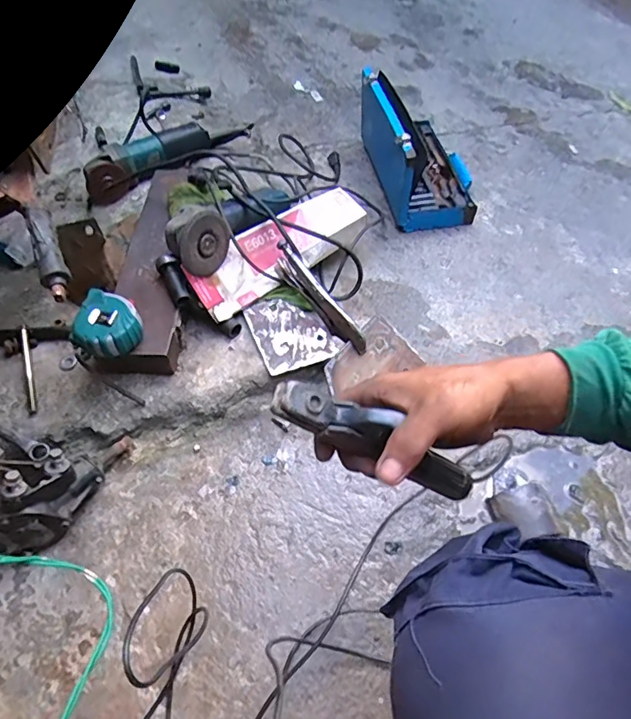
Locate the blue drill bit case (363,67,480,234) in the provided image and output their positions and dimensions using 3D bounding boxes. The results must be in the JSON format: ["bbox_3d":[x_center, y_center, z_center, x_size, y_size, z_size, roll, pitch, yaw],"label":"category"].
[{"bbox_3d":[0.236,-0.459,1.052,0.214,0.202,0.367,-8,57,-6],"label":"blue drill bit case"}]

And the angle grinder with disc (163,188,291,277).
[{"bbox_3d":[-0.142,-0.235,0.797,0.099,0.081,0.276,23,45,17],"label":"angle grinder with disc"}]

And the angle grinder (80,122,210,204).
[{"bbox_3d":[-0.338,-0.407,0.961,0.260,0.067,0.094,-36,64,-22],"label":"angle grinder"}]

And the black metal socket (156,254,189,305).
[{"bbox_3d":[-0.217,-0.124,0.746,0.032,0.034,0.085,-22,60,-15],"label":"black metal socket"}]

